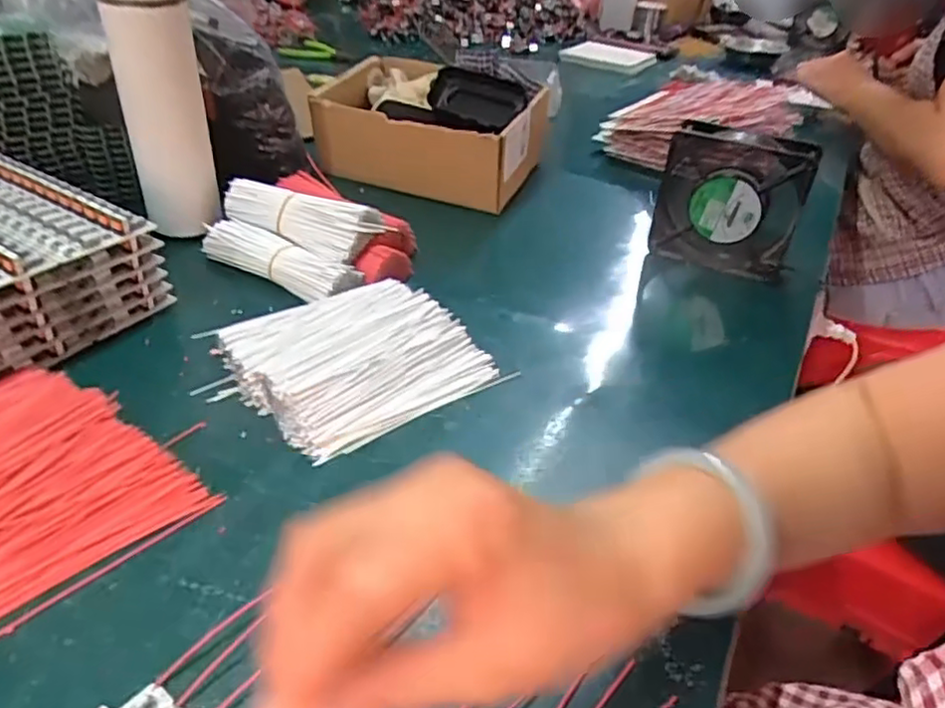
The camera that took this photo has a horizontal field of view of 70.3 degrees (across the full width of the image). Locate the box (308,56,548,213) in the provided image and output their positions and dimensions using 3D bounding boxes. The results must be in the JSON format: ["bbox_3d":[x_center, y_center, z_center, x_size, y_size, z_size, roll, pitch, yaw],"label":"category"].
[{"bbox_3d":[-0.052,-0.235,0.726,0.223,0.107,0.137,20,39,18],"label":"box"}]

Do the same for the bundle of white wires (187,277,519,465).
[{"bbox_3d":[-0.086,0.000,0.472,0.164,0.034,0.143,-24,45,-33],"label":"bundle of white wires"}]

